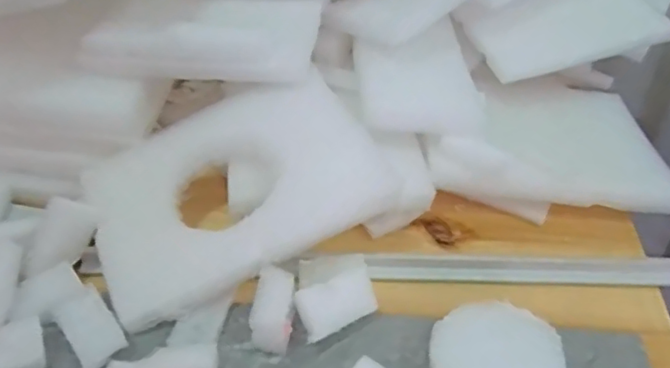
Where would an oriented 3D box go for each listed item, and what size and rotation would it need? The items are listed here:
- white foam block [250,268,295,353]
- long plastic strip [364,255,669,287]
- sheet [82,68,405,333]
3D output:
[{"bbox_3d":[-0.039,0.079,0.384,0.023,0.013,0.052,3,78,2],"label":"white foam block"},{"bbox_3d":[0.137,0.062,0.449,0.223,0.011,0.023,2,40,-1],"label":"long plastic strip"},{"bbox_3d":[-0.072,-0.001,0.433,0.199,0.019,0.140,-26,58,-9],"label":"sheet"}]

